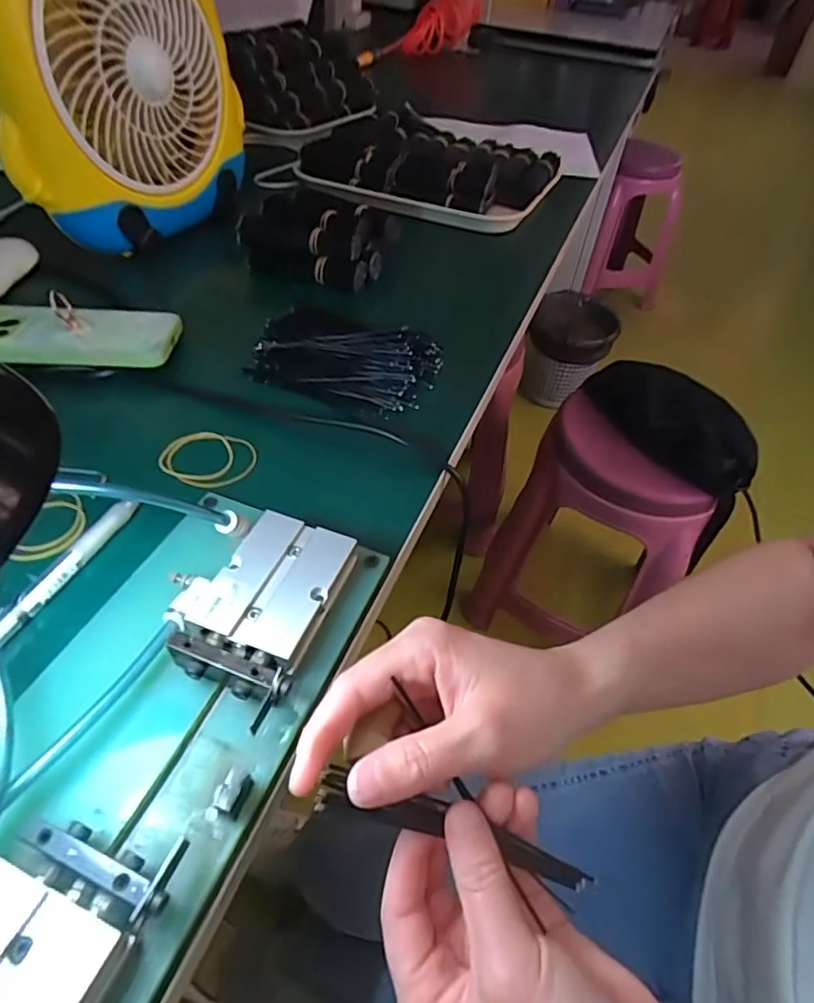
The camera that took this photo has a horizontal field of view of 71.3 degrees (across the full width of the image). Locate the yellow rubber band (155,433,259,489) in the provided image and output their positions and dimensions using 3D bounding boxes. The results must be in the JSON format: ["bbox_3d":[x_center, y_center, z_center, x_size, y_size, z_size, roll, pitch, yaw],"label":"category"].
[{"bbox_3d":[-0.129,-0.028,0.373,0.055,0.007,0.054,3,47,-3],"label":"yellow rubber band"}]

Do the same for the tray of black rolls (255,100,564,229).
[{"bbox_3d":[0.009,-0.426,0.718,0.333,0.049,0.212,22,48,14],"label":"tray of black rolls"}]

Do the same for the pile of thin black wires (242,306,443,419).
[{"bbox_3d":[-0.049,-0.114,0.440,0.140,0.025,0.084,15,47,8],"label":"pile of thin black wires"}]

